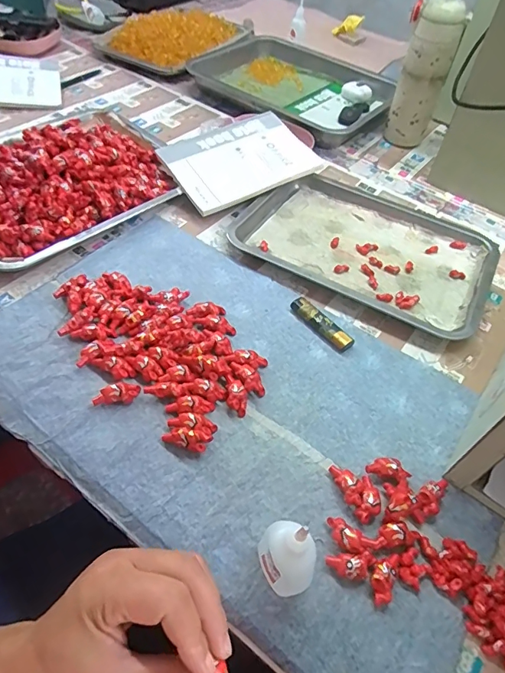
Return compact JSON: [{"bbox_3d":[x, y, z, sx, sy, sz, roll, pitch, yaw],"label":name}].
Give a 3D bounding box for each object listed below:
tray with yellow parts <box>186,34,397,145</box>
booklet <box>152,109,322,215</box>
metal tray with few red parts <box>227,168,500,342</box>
[{"bbox_3d":[0.094,-0.490,0.852,0.377,0.036,0.281,34,57,21],"label":"tray with yellow parts"},{"bbox_3d":[-0.019,-0.256,0.639,0.198,0.010,0.140,-29,72,-19],"label":"booklet"},{"bbox_3d":[0.157,-0.132,0.589,0.307,0.023,0.250,26,55,16],"label":"metal tray with few red parts"}]

